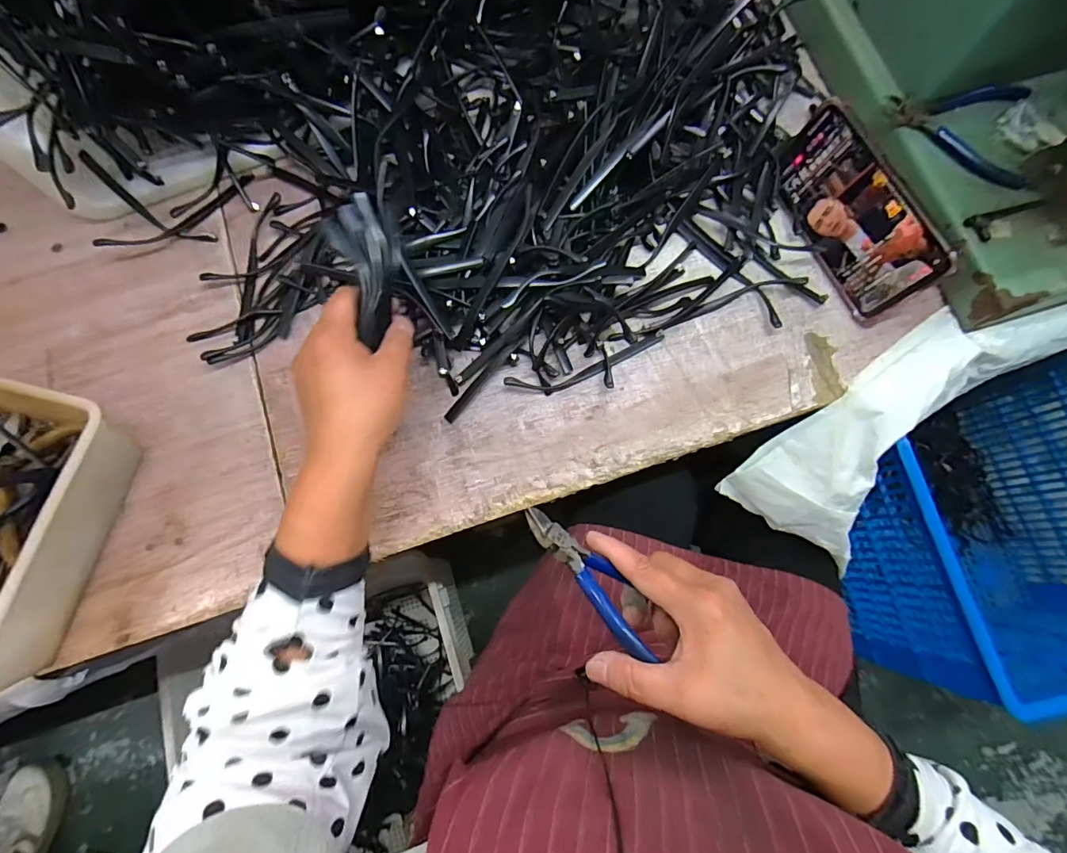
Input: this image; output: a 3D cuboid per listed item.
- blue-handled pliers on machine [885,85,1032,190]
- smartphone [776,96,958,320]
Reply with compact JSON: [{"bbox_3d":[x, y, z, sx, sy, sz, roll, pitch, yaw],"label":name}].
[{"bbox_3d":[0.350,-0.249,0.403,0.106,0.020,0.102,19,76,5],"label":"blue-handled pliers on machine"},{"bbox_3d":[0.255,-0.172,0.391,0.005,0.075,0.163,-21,79,-23],"label":"smartphone"}]

